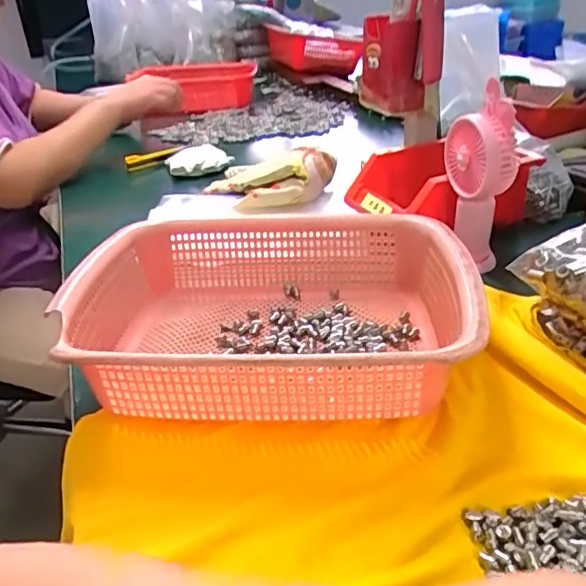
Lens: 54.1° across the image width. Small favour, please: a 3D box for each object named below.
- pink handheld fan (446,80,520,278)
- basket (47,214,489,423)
[{"bbox_3d":[0.175,-0.106,0.542,0.035,0.166,0.061,-13,31,-15],"label":"pink handheld fan"},{"bbox_3d":[-0.015,0.012,0.448,0.291,0.076,0.219,-2,30,4],"label":"basket"}]

